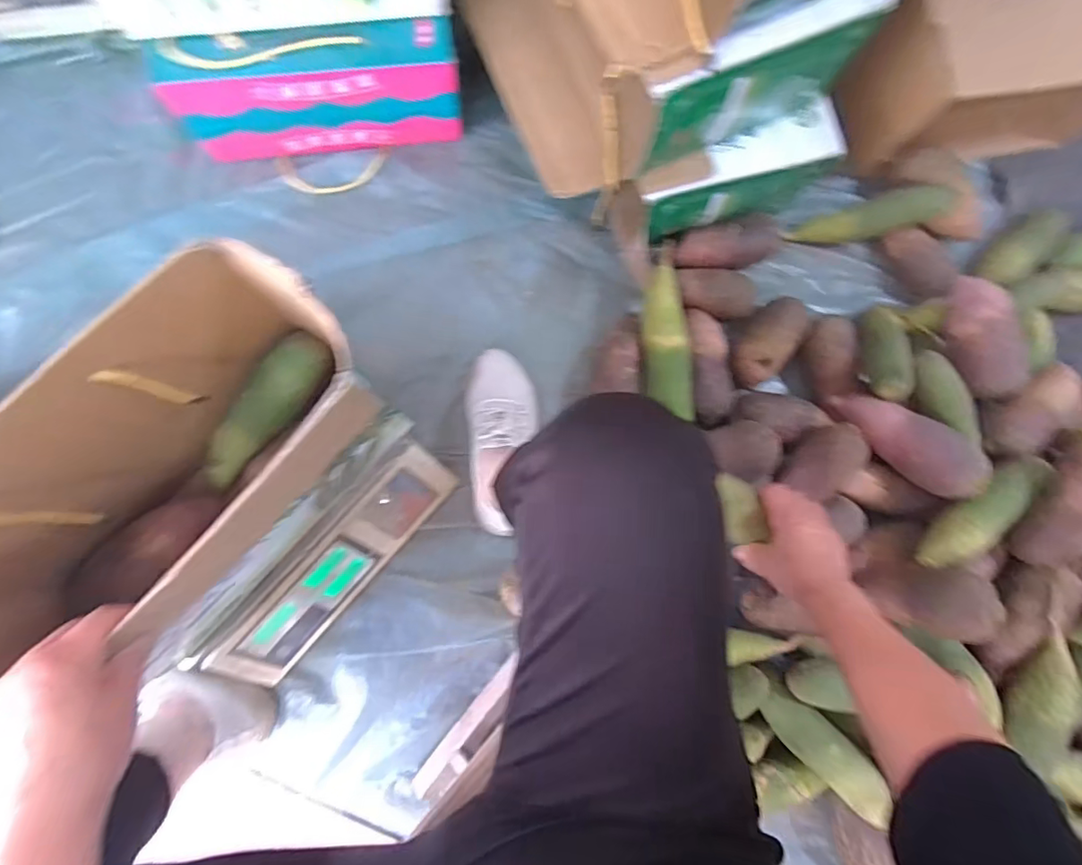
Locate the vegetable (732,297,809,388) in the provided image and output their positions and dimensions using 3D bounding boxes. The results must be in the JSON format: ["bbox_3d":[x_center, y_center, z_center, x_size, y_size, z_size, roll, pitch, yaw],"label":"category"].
[{"bbox_3d":[0.315,-0.124,0.722,0.072,0.070,0.130,32,83,-1],"label":"vegetable"}]

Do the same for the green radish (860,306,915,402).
[{"bbox_3d":[0.467,-0.112,0.697,0.048,0.052,0.170,23,53,-2],"label":"green radish"}]

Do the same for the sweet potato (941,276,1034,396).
[{"bbox_3d":[0.597,-0.128,0.696,0.056,0.056,0.165,-26,87,-7],"label":"sweet potato"}]

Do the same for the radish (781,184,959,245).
[{"bbox_3d":[0.456,-0.300,0.727,0.209,0.040,0.047,-8,85,21],"label":"radish"}]

